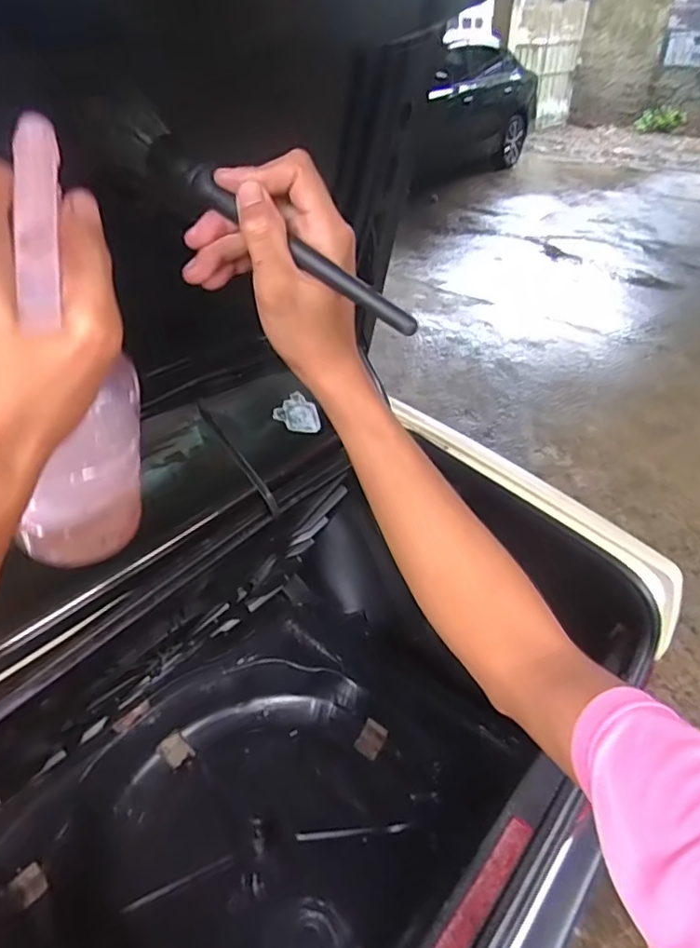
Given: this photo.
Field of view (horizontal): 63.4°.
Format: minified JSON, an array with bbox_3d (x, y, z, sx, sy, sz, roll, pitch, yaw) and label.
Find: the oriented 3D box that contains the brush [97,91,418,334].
[{"bbox_3d":[-0.050,-0.141,0.310,0.210,0.024,0.023,36,46,3],"label":"brush"}]

